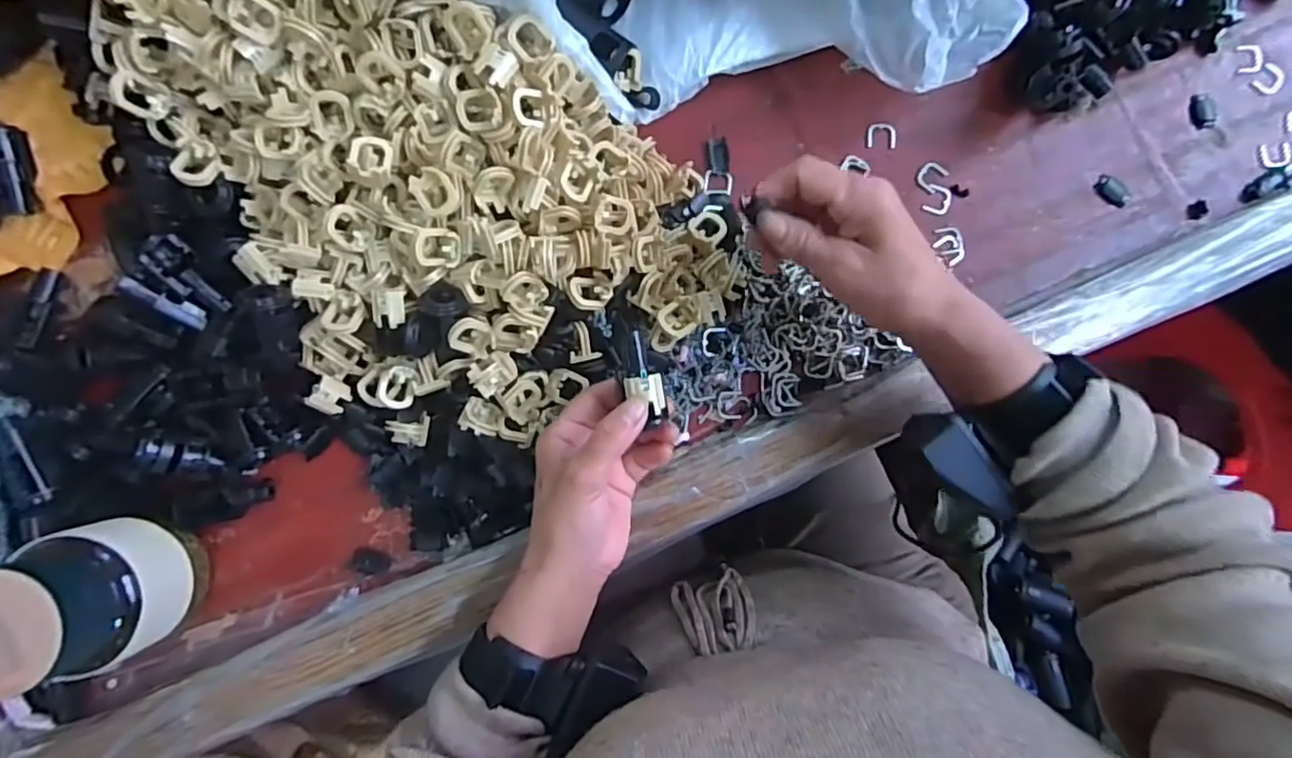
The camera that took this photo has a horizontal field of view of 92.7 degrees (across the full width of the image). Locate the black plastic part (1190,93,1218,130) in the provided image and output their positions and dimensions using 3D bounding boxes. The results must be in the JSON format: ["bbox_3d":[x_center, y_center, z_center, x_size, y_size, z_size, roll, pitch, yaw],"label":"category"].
[{"bbox_3d":[0.394,-0.189,0.435,0.016,0.005,0.026,-2,89,-2],"label":"black plastic part"}]

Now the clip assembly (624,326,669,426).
[{"bbox_3d":[-0.002,-0.001,0.338,0.019,0.019,0.053,-18,81,-2],"label":"clip assembly"}]

